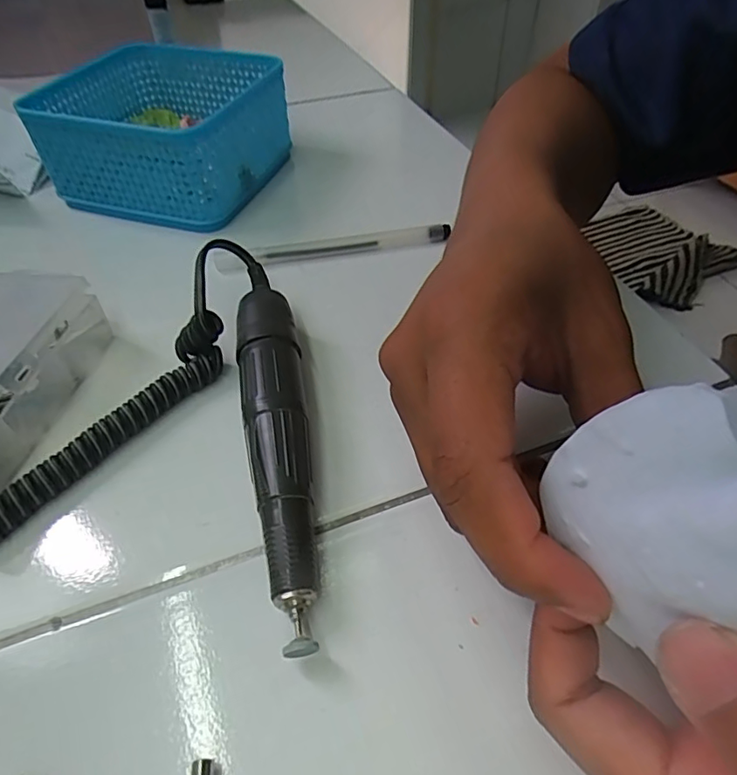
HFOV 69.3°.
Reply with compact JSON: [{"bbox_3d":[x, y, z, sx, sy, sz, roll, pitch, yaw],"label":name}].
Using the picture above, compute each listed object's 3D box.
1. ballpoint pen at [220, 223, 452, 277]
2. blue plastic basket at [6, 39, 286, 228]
[{"bbox_3d":[-0.019,-0.083,0.319,0.139,0.011,0.010,-10,50,-7],"label":"ballpoint pen"},{"bbox_3d":[-0.135,-0.176,0.365,0.131,0.064,0.132,13,51,12],"label":"blue plastic basket"}]

